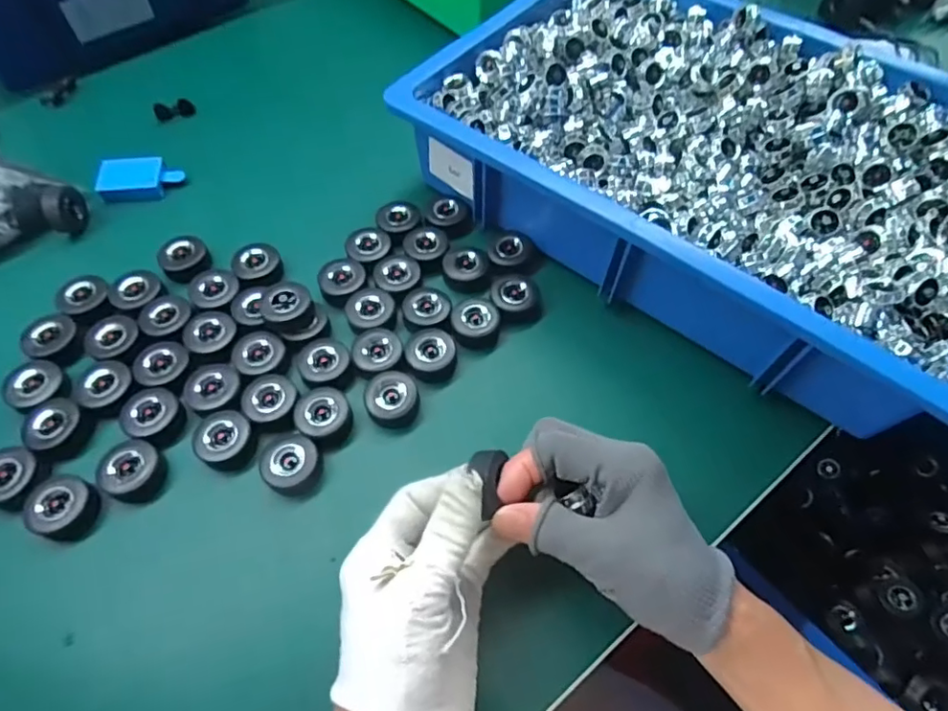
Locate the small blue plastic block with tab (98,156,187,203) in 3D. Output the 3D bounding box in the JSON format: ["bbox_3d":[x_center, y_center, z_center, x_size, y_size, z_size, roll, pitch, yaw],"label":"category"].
[{"bbox_3d":[-0.298,-0.160,0.509,0.067,0.017,0.034,-5,62,-5],"label":"small blue plastic block with tab"}]

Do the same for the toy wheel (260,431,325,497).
[{"bbox_3d":[-0.122,0.070,0.381,0.037,0.025,0.041,-8,62,-6],"label":"toy wheel"}]

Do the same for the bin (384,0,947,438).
[{"bbox_3d":[0.191,-0.168,0.466,0.438,0.098,0.302,36,66,16],"label":"bin"}]

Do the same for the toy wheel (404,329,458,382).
[{"bbox_3d":[-0.032,0.000,0.424,0.037,0.020,0.038,1,61,-2],"label":"toy wheel"}]

